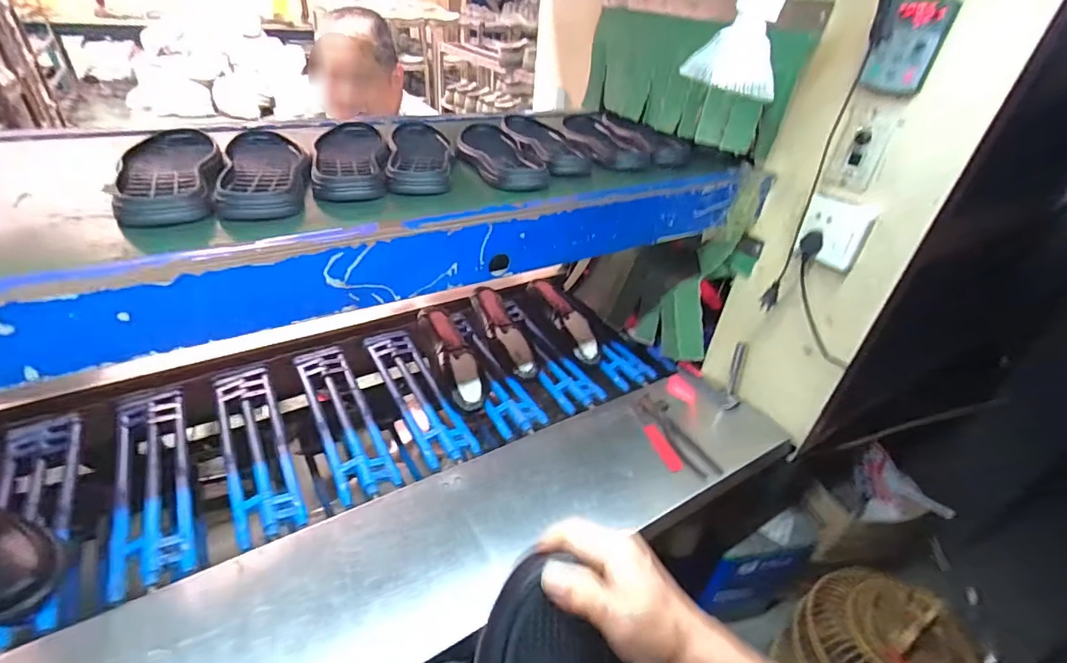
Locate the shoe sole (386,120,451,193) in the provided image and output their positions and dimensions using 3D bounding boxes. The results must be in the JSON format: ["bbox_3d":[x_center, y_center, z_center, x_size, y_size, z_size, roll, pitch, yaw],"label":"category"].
[{"bbox_3d":[-0.167,-0.274,0.718,0.081,0.027,0.284,-4,37,-11],"label":"shoe sole"}]

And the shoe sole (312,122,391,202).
[{"bbox_3d":[-0.253,-0.251,0.682,0.094,0.028,0.276,-8,39,-17],"label":"shoe sole"}]

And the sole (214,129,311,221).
[{"bbox_3d":[-0.335,-0.206,0.608,0.092,0.030,0.274,-12,40,-21],"label":"sole"}]

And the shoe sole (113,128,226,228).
[{"bbox_3d":[-0.433,-0.198,0.585,0.092,0.029,0.279,-16,41,-25],"label":"shoe sole"}]

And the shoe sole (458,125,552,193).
[{"bbox_3d":[-0.061,-0.276,0.740,0.093,0.026,0.273,-9,39,-18],"label":"shoe sole"}]

